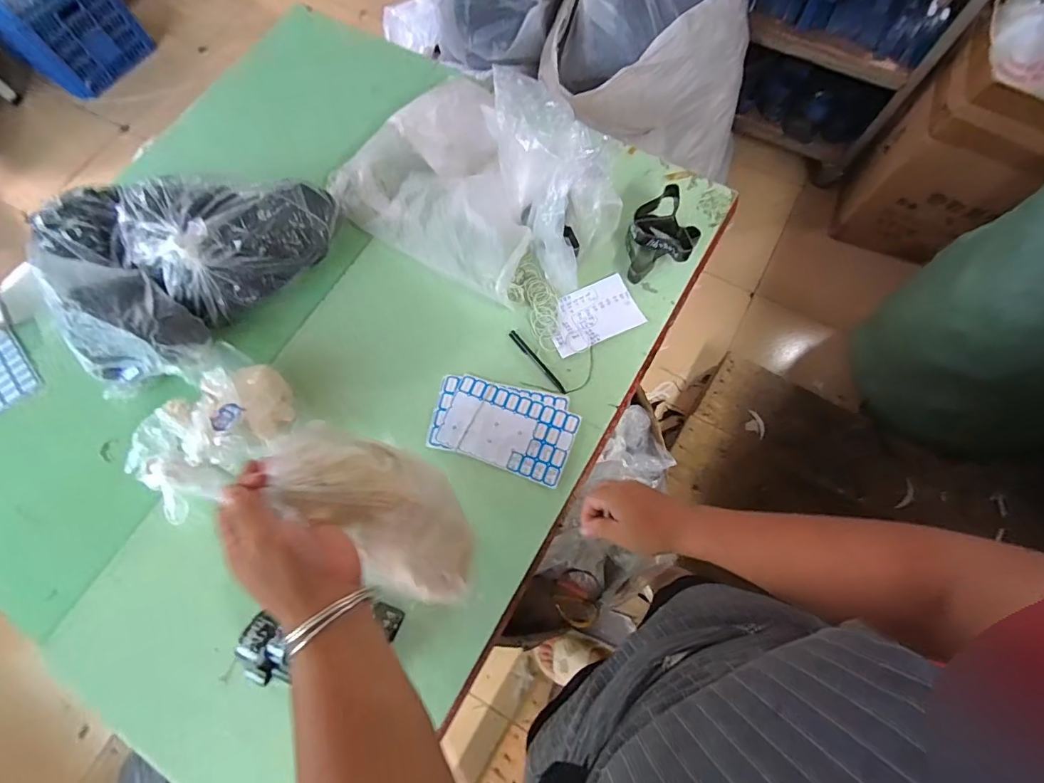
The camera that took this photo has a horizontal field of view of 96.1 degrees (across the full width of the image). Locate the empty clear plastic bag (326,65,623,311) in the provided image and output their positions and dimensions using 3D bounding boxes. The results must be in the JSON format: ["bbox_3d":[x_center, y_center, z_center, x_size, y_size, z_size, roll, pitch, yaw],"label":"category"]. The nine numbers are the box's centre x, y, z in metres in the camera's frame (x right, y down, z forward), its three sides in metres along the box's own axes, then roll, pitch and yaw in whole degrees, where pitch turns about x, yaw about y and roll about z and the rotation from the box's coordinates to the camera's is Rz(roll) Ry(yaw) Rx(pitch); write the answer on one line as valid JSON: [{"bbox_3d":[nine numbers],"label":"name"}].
[{"bbox_3d":[-0.084,-0.373,0.748,0.464,0.219,0.303,35,75,12],"label":"empty clear plastic bag"}]

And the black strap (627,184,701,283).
[{"bbox_3d":[0.234,-0.274,0.804,0.128,0.057,0.133,-13,71,-4],"label":"black strap"}]

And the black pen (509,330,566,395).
[{"bbox_3d":[0.024,-0.048,0.766,0.012,0.005,0.136,-36,74,-11],"label":"black pen"}]

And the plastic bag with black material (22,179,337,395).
[{"bbox_3d":[-0.539,-0.197,0.751,0.437,0.179,0.336,-6,71,-1],"label":"plastic bag with black material"}]

